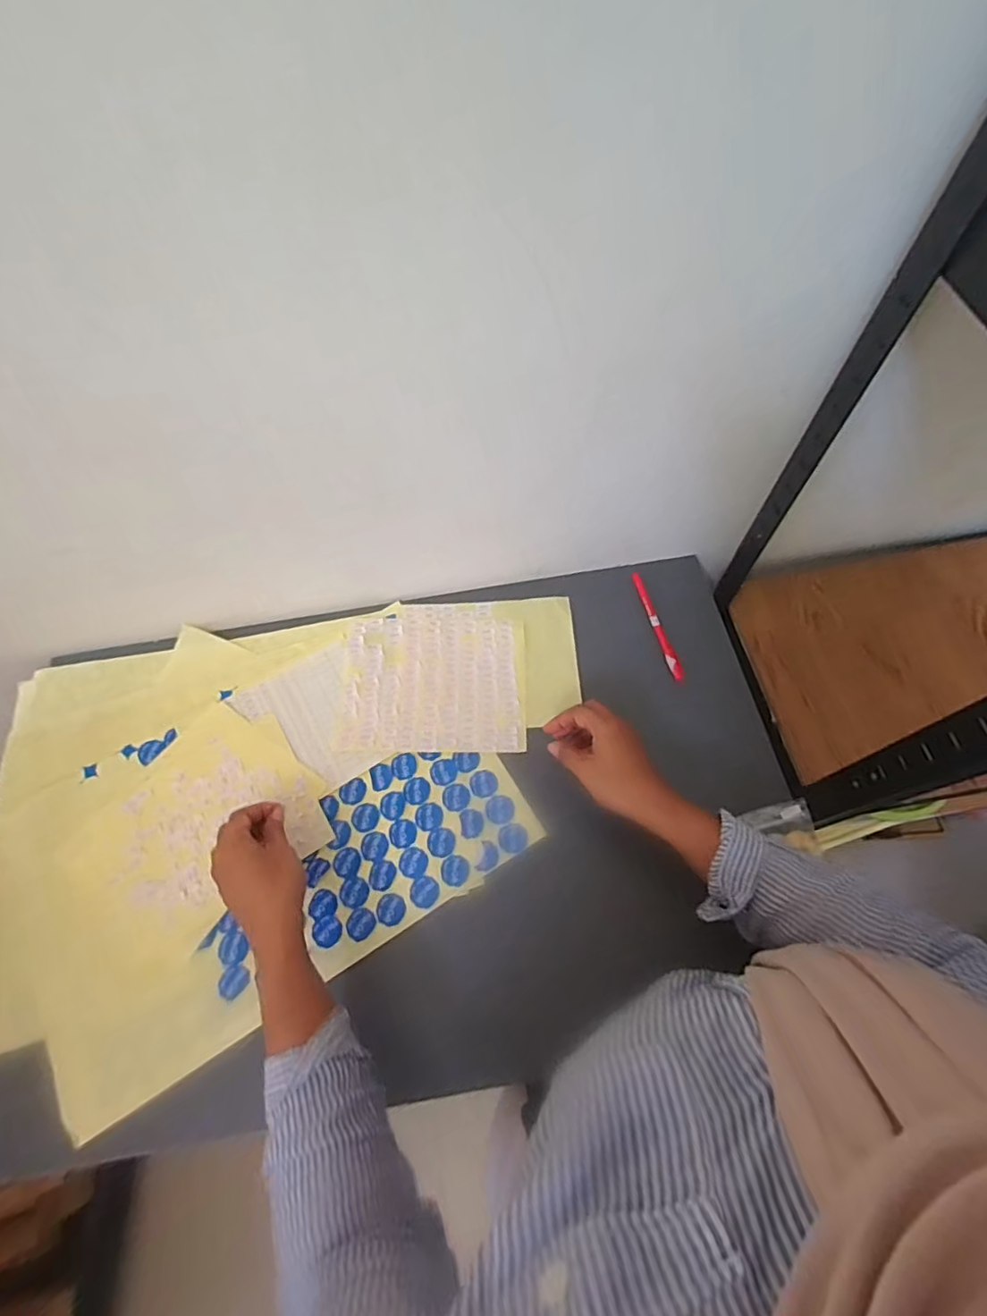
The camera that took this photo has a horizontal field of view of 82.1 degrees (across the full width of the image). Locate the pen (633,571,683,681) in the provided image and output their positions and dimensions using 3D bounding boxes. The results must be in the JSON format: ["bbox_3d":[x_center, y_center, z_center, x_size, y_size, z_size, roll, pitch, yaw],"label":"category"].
[{"bbox_3d":[0.193,-0.040,0.667,0.014,0.011,0.147,-12,65,-3],"label":"pen"}]

